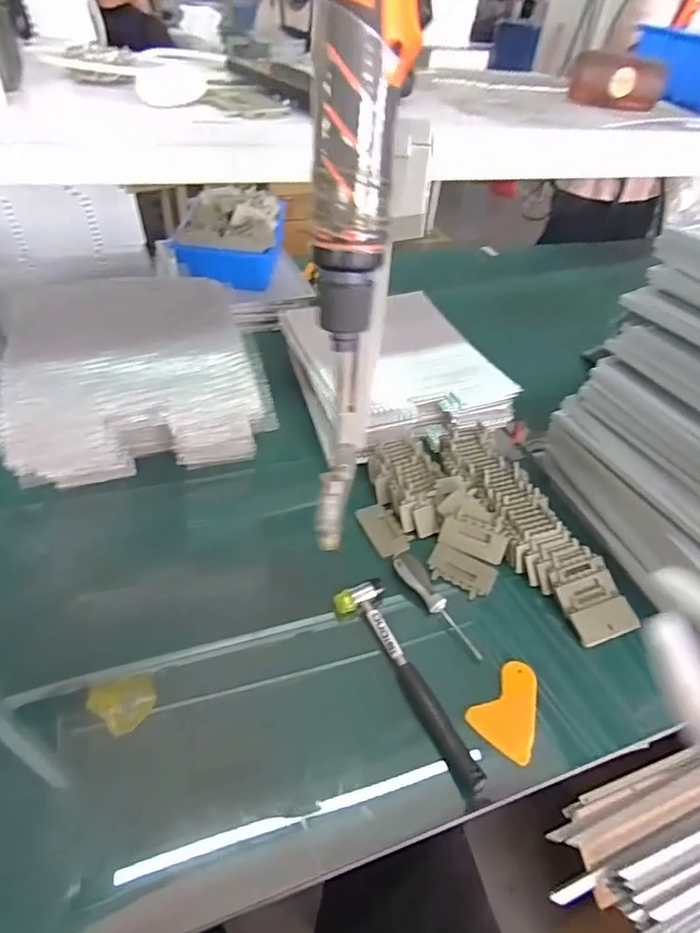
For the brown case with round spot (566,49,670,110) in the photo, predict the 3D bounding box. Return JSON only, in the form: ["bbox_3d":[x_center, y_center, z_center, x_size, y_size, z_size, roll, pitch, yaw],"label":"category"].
[{"bbox_3d":[0.302,-0.438,0.600,0.102,0.047,0.033,27,48,19],"label":"brown case with round spot"}]

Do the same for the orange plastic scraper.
[{"bbox_3d":[0.181,0.265,0.575,0.070,0.009,0.102,35,51,25],"label":"orange plastic scraper"}]

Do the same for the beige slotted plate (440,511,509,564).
[{"bbox_3d":[0.169,0.091,0.711,0.086,0.055,0.006,19,8,20],"label":"beige slotted plate"}]

